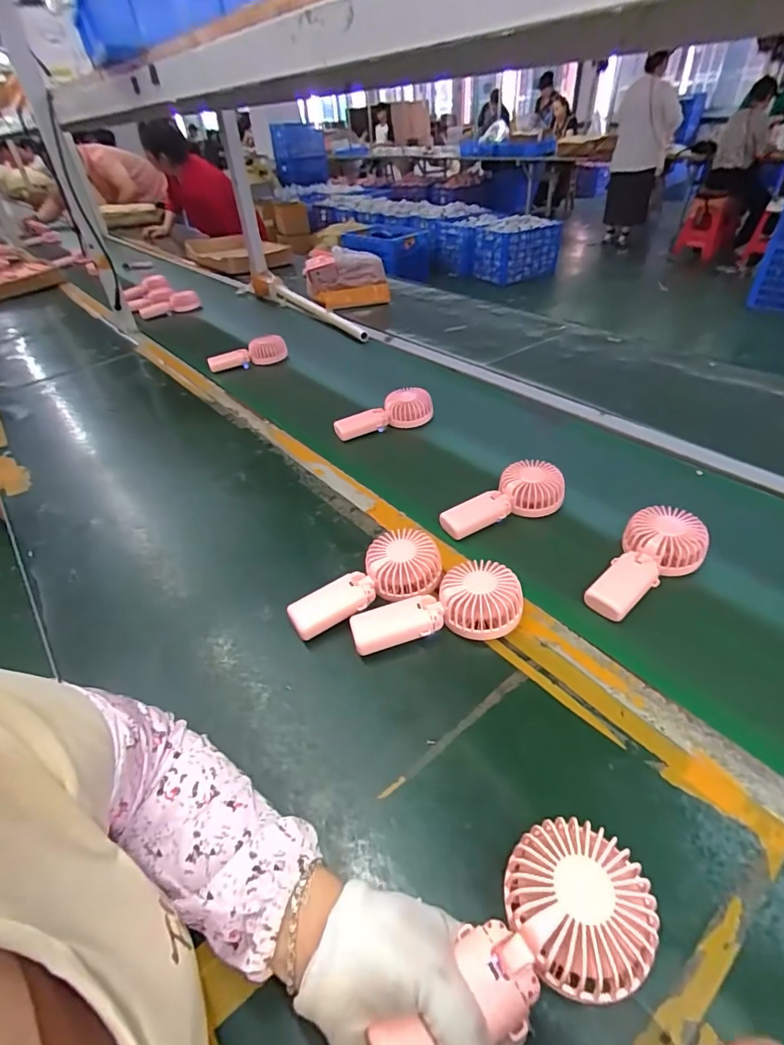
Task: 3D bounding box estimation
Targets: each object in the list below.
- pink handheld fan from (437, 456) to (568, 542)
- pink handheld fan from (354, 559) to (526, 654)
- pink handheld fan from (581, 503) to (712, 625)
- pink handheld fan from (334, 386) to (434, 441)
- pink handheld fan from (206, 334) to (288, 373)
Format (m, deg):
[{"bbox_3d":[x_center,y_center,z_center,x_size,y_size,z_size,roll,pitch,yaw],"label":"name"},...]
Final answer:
[{"bbox_3d":[0.150,-0.033,0.675,0.176,0.062,0.076,-14,41,-9],"label":"pink handheld fan"},{"bbox_3d":[0.046,0.090,0.521,0.181,0.047,0.084,-7,41,-1],"label":"pink handheld fan"},{"bbox_3d":[0.299,0.050,0.562,0.087,0.051,0.177,29,52,34],"label":"pink handheld fan"},{"bbox_3d":[-0.016,-0.196,0.873,0.180,0.050,0.062,-12,41,-8],"label":"pink handheld fan"},{"bbox_3d":[-0.335,-0.387,1.126,0.179,0.060,0.077,-5,41,1],"label":"pink handheld fan"}]

